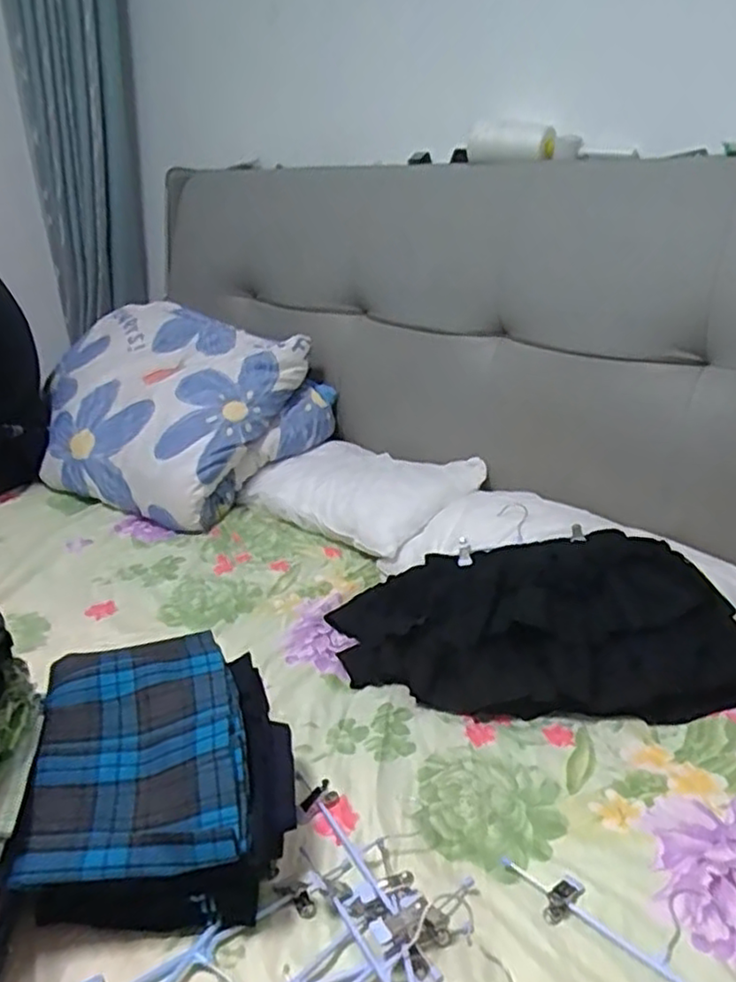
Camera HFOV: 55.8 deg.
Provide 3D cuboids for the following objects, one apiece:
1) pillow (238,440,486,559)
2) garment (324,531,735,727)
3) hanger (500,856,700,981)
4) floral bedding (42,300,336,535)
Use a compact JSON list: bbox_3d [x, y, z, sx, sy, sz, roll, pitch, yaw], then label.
[{"bbox_3d":[-0.014,0.009,1.387,0.412,0.126,0.266,19,29,36],"label":"pillow"},{"bbox_3d":[0.232,0.169,0.987,0.566,0.136,0.294,5,24,9],"label":"garment"},{"bbox_3d":[0.269,0.398,0.620,0.297,0.017,0.102,18,29,34],"label":"hanger"},{"bbox_3d":[-0.437,-0.182,1.510,0.603,0.158,0.476,23,65,24],"label":"floral bedding"}]

